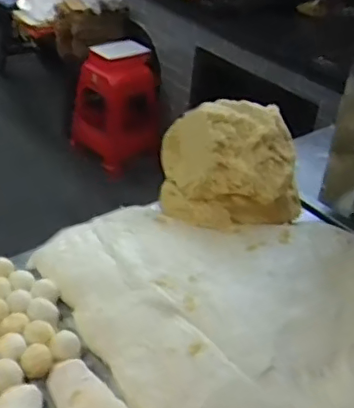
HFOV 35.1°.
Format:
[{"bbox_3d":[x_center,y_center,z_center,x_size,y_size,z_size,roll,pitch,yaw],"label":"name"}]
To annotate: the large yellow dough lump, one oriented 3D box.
[{"bbox_3d":[0.106,-0.079,1.026,0.244,0.155,0.169,0,36,-10],"label":"large yellow dough lump"}]

